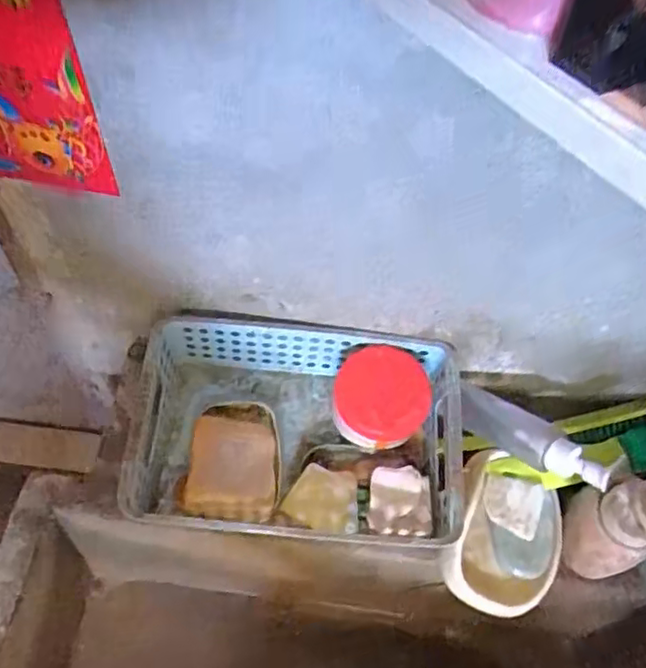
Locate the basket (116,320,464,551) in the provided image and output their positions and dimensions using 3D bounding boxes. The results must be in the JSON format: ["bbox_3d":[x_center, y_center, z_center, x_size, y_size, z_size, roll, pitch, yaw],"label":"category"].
[{"bbox_3d":[-0.030,0.097,0.560,0.284,0.114,0.170,4,56,-1],"label":"basket"}]

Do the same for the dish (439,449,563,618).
[{"bbox_3d":[0.149,0.161,0.517,0.089,0.050,0.119,21,58,10],"label":"dish"}]

